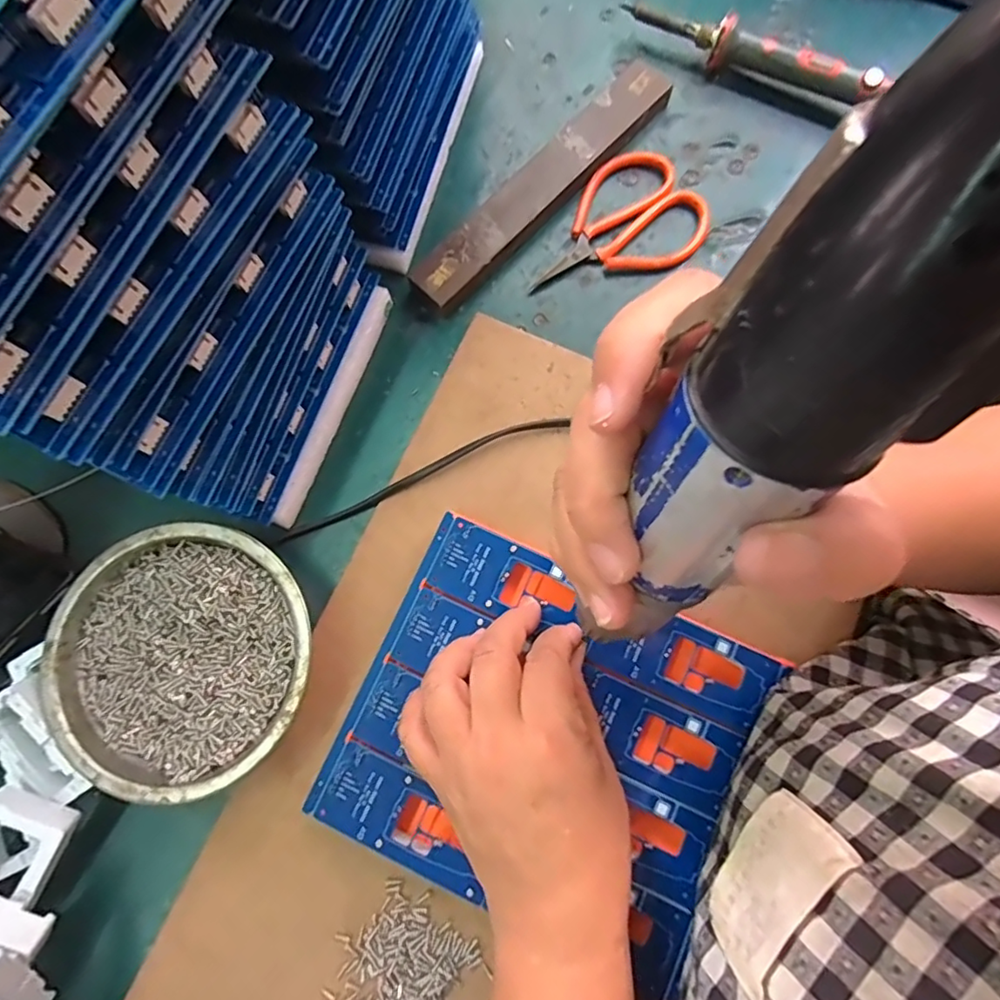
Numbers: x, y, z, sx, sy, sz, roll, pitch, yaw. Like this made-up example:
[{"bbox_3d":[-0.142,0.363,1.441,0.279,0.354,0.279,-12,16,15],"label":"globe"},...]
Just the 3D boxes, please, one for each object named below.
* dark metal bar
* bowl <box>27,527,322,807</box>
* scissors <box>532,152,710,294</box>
[{"bbox_3d":[0.028,-0.197,0.358,0.033,0.015,0.206,42,82,9],"label":"dark metal bar"},{"bbox_3d":[-0.157,0.077,0.289,0.127,0.033,0.120,0,78,1],"label":"bowl"},{"bbox_3d":[0.071,-0.163,0.350,0.114,0.009,0.077,-39,80,-6],"label":"scissors"}]

